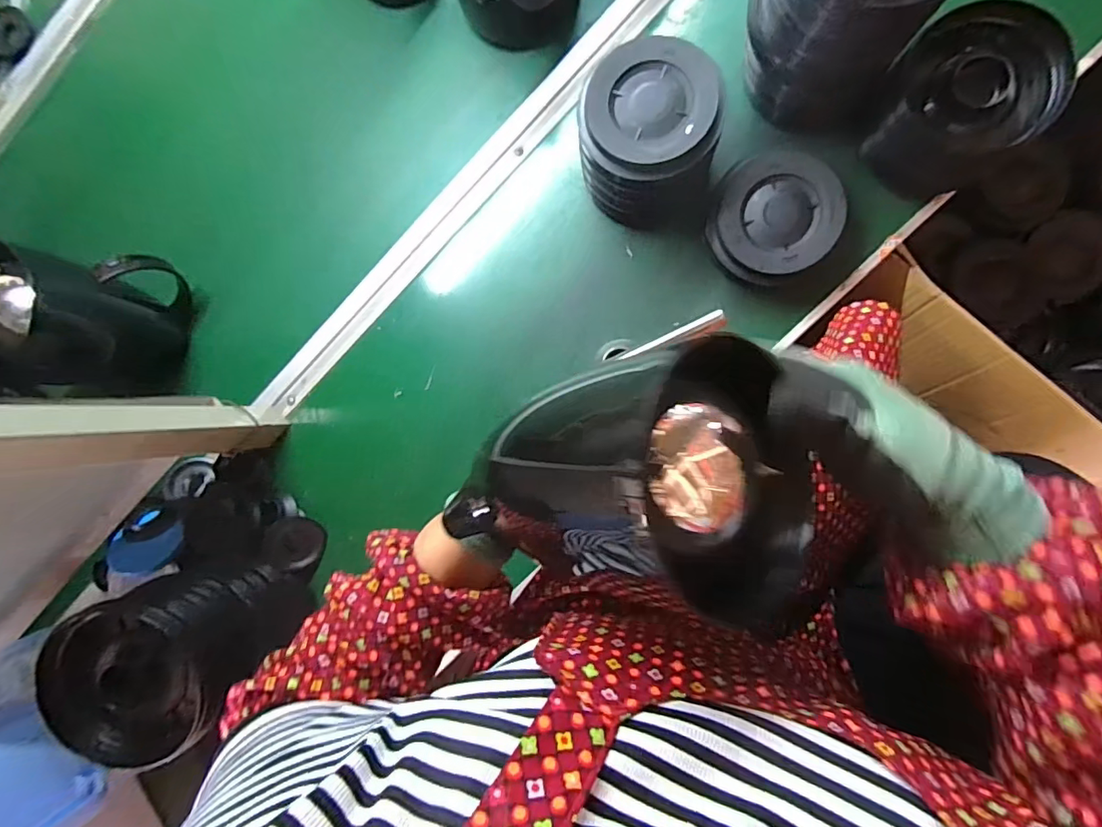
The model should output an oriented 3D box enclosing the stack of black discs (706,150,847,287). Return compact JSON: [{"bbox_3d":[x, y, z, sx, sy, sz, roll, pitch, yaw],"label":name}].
[{"bbox_3d":[0.207,-0.181,0.486,0.109,0.044,0.115,32,96,8],"label":"stack of black discs"}]

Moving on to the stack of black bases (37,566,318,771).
[{"bbox_3d":[-0.346,0.224,0.504,0.130,0.167,0.122,33,96,8],"label":"stack of black bases"}]

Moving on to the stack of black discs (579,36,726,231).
[{"bbox_3d":[0.094,-0.251,0.482,0.128,0.105,0.122,11,92,10],"label":"stack of black discs"}]

